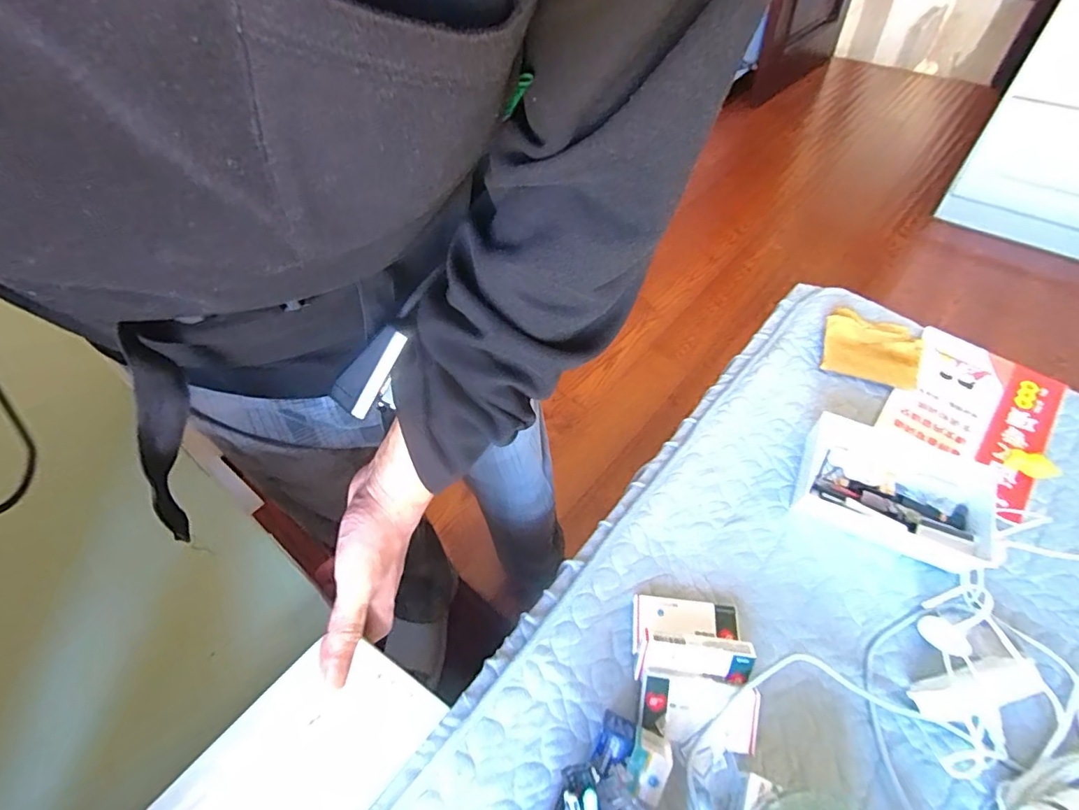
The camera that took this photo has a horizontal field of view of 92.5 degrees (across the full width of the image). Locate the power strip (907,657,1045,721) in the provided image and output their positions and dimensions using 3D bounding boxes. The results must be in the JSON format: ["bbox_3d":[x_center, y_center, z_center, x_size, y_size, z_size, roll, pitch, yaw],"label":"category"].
[{"bbox_3d":[0.485,0.315,0.572,0.132,0.026,0.048,-20,53,7],"label":"power strip"}]

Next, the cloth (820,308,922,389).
[{"bbox_3d":[0.561,-0.099,0.874,0.145,0.028,0.140,15,55,15],"label":"cloth"}]

